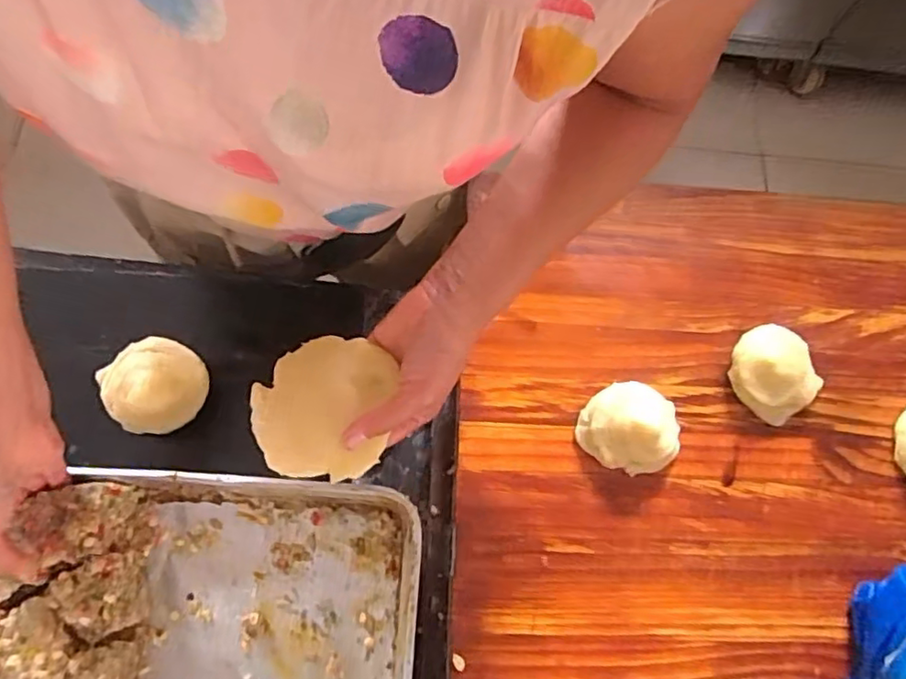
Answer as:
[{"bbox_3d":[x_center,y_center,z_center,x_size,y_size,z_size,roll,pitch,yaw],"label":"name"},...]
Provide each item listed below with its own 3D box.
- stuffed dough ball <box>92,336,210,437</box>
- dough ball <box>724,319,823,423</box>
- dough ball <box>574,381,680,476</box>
[{"bbox_3d":[-0.258,0.038,0.524,0.082,0.038,0.078,1,72,-4],"label":"stuffed dough ball"},{"bbox_3d":[0.293,0.029,0.562,0.077,0.031,0.078,1,72,-4],"label":"dough ball"},{"bbox_3d":[0.156,0.075,0.532,0.088,0.036,0.076,22,72,2],"label":"dough ball"}]

